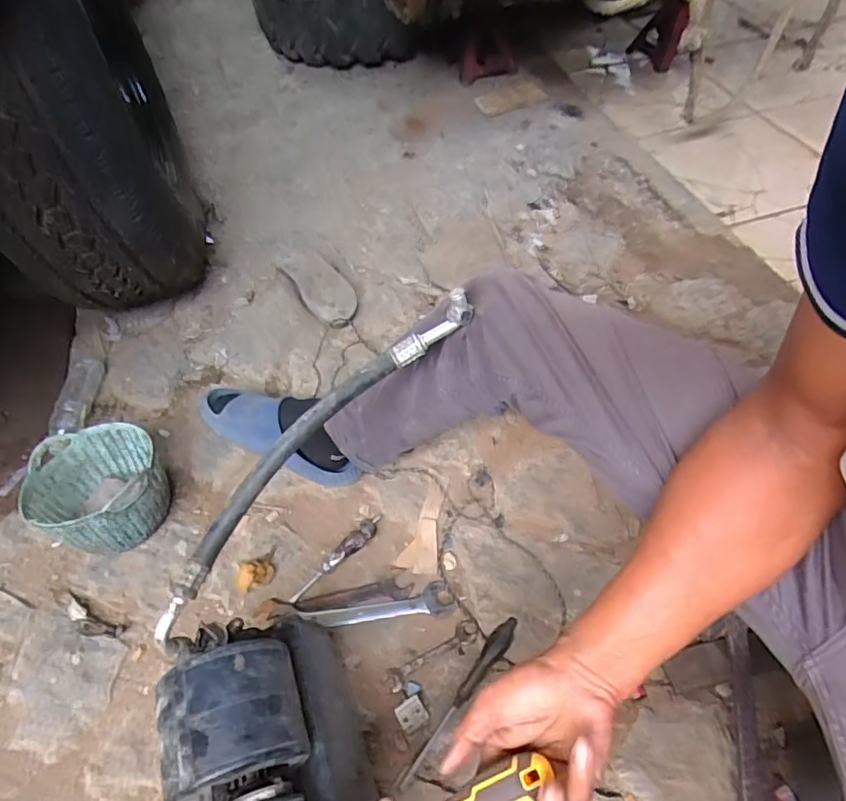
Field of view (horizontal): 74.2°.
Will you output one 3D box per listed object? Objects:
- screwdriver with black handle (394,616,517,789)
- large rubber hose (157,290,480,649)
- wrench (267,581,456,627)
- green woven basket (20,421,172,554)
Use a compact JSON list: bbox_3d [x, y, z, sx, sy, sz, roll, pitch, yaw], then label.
[{"bbox_3d":[0.047,0.393,0.740,0.025,0.022,0.247,34,62,24],"label":"screwdriver with black handle"},{"bbox_3d":[-0.118,0.048,0.584,0.056,0.031,0.456,40,81,26],"label":"large rubber hose"},{"bbox_3d":[-0.088,0.302,0.824,0.261,0.013,0.049,-5,54,-2],"label":"wrench"},{"bbox_3d":[-0.502,0.139,0.888,0.185,0.131,0.185,-1,54,1],"label":"green woven basket"}]

